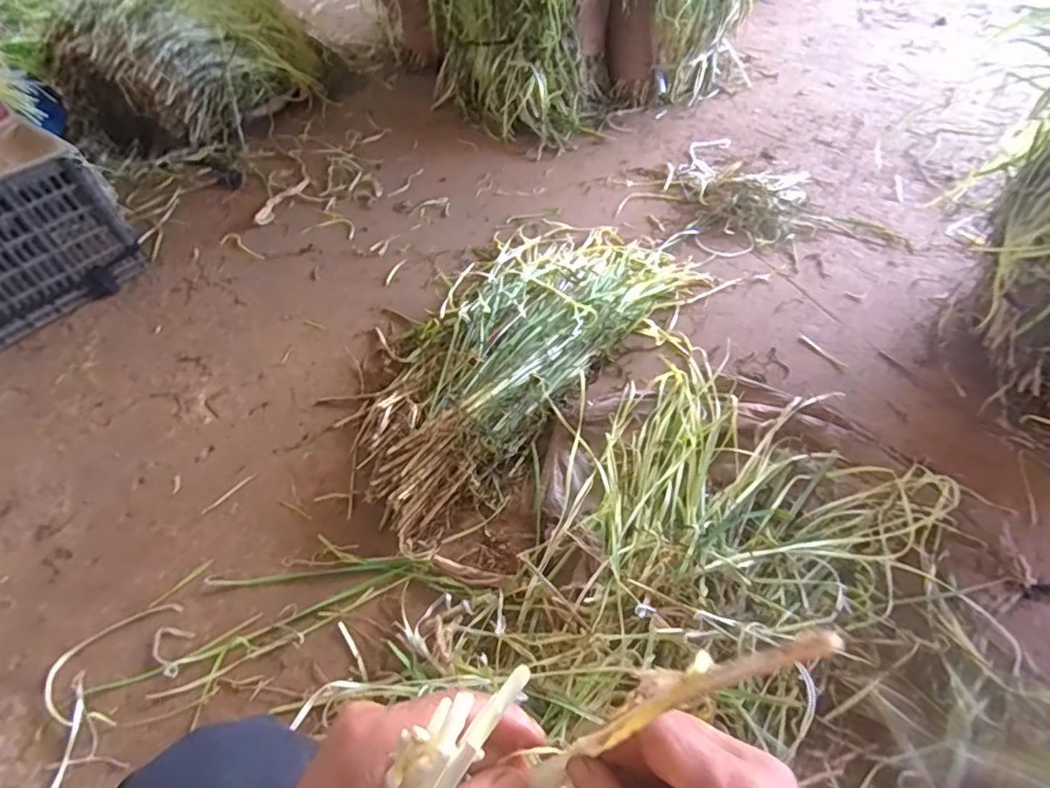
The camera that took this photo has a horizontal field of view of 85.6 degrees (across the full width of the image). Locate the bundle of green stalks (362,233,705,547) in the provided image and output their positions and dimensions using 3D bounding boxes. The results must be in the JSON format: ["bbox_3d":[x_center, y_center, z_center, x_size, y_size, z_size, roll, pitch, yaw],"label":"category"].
[{"bbox_3d":[-0.039,-0.128,1.091,0.440,0.107,0.815,30,59,27],"label":"bundle of green stalks"}]

